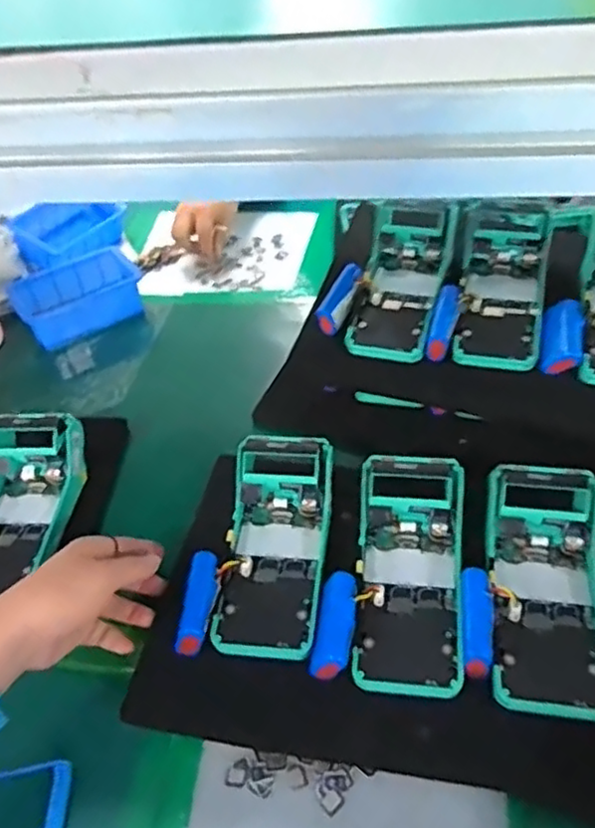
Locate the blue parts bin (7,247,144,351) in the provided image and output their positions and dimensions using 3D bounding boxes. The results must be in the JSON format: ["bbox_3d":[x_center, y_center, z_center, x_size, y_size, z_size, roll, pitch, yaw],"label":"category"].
[{"bbox_3d":[-0.266,-0.146,0.818,0.148,0.052,0.098,-27,47,-26],"label":"blue parts bin"}]

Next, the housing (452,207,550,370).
[{"bbox_3d":[0.194,-0.118,0.635,0.080,0.051,0.167,8,70,12],"label":"housing"}]

